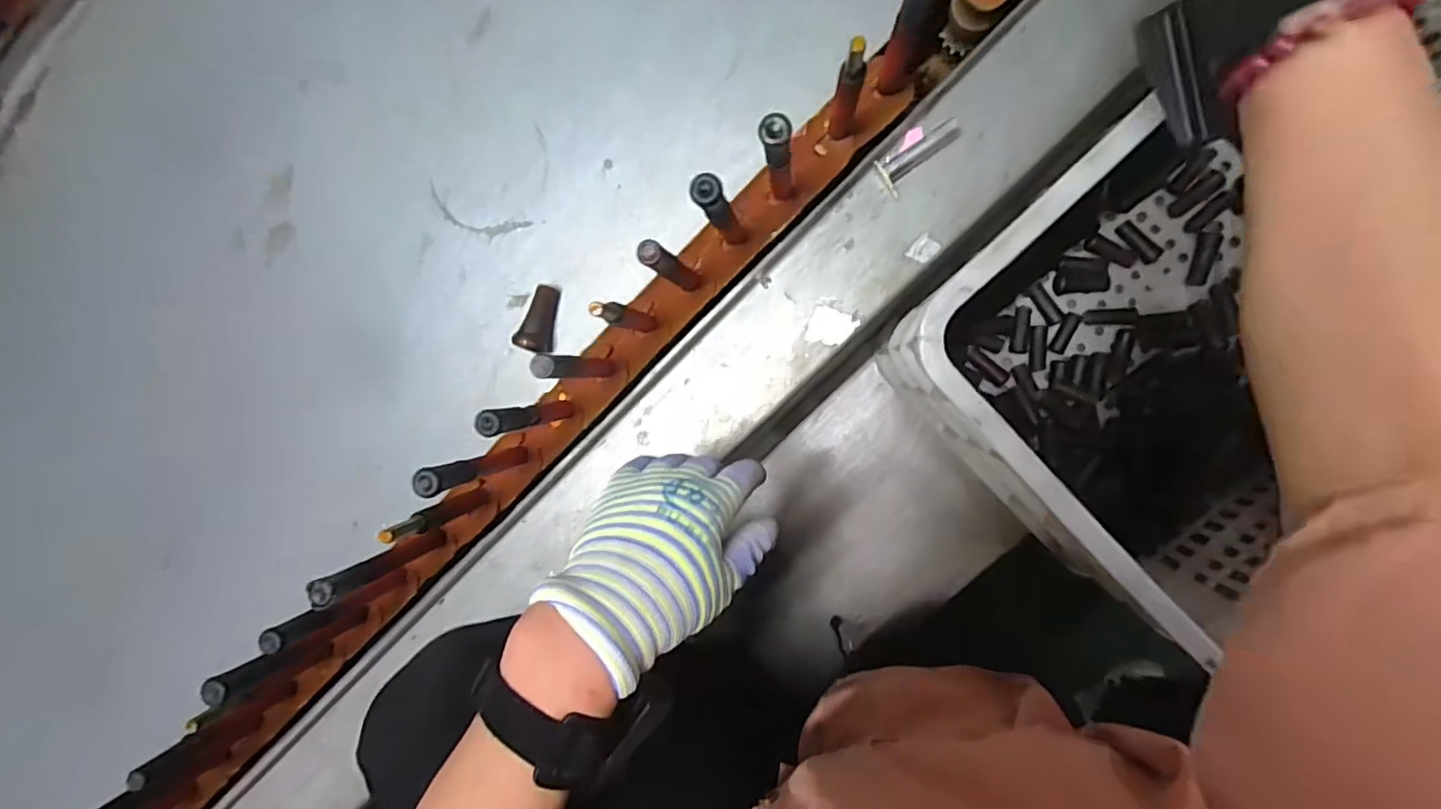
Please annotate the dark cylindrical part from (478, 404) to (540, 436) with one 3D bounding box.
[{"bbox_3d":[-0.139,0.010,0.409,0.017,0.054,0.016,1,95,6],"label":"dark cylindrical part"}]

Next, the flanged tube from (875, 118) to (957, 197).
[{"bbox_3d":[0.157,-0.196,0.488,0.069,0.018,0.028,-35,88,9],"label":"flanged tube"}]

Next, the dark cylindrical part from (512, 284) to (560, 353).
[{"bbox_3d":[-0.158,-0.074,0.532,0.025,0.025,0.056,9,94,8],"label":"dark cylindrical part"}]

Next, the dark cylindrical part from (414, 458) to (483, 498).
[{"bbox_3d":[-0.180,0.048,0.409,0.018,0.049,0.018,1,95,6],"label":"dark cylindrical part"}]

